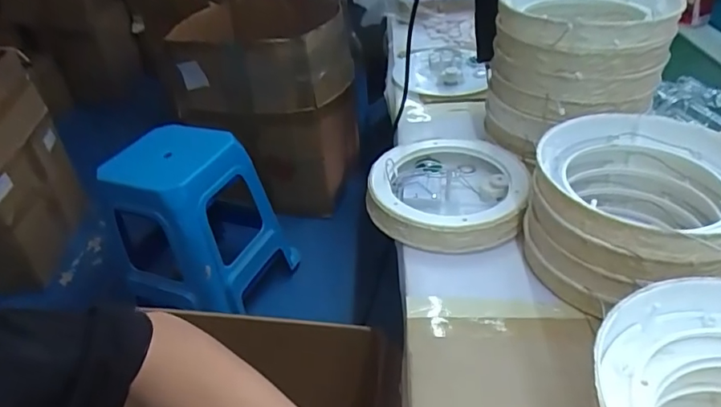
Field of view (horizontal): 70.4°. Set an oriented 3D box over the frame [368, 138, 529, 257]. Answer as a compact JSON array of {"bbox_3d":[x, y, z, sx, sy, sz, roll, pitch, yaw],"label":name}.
[{"bbox_3d":[0.116,-0.021,0.673,0.194,0.041,0.212,12,40,17],"label":"frame"}]

